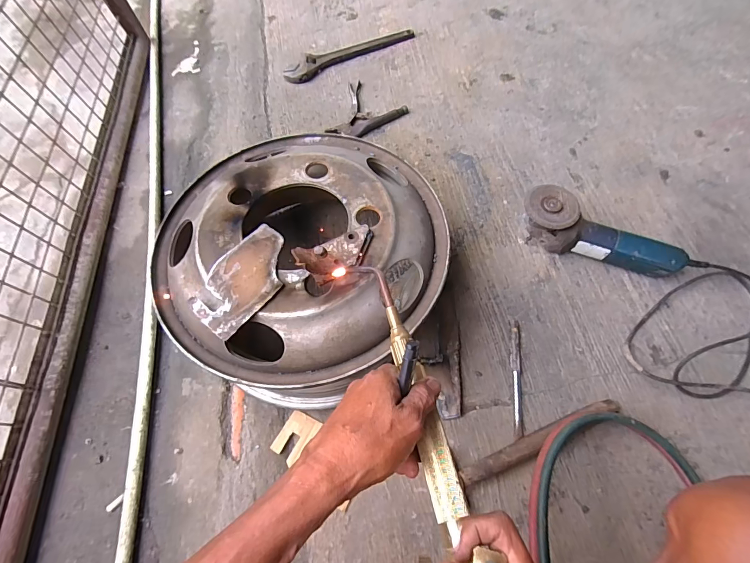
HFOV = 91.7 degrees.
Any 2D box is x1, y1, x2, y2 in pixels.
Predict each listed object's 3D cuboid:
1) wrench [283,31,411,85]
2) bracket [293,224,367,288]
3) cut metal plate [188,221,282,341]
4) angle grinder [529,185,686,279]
[{"bbox_3d":[-0.070,-0.631,0.997,0.379,0.029,0.064,-31,66,-11],"label":"wrench"},{"bbox_3d":[-0.049,-0.041,0.462,0.101,0.036,0.054,-25,65,-9],"label":"bracket"},{"bbox_3d":[-0.167,-0.006,0.468,0.091,0.007,0.146,32,70,18],"label":"cut metal plate"},{"bbox_3d":[0.407,-0.085,0.659,0.283,0.104,0.084,15,66,11],"label":"angle grinder"}]

